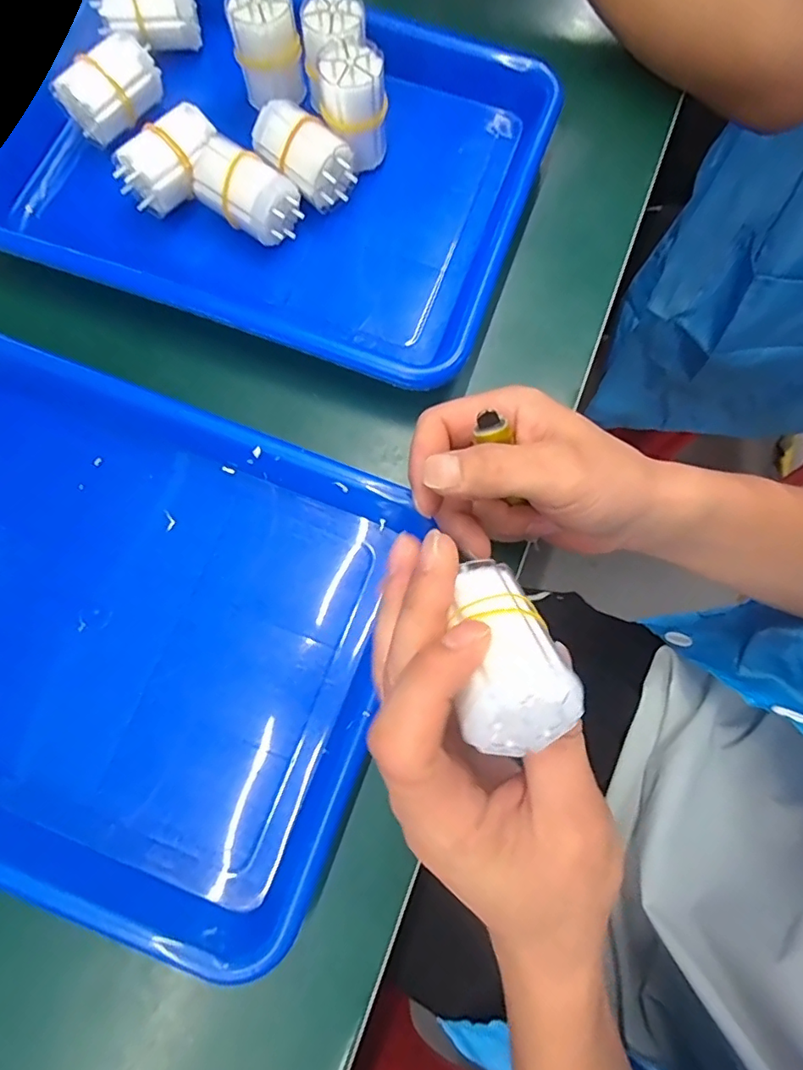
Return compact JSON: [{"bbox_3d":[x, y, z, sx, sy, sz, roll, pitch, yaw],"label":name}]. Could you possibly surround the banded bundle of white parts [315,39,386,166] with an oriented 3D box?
[{"bbox_3d":[-0.029,-0.264,0.340,0.038,0.052,0.039,-13,79,-3],"label":"banded bundle of white parts"}]

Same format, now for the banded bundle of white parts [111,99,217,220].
[{"bbox_3d":[-0.141,-0.227,0.337,0.034,0.035,0.063,39,81,7],"label":"banded bundle of white parts"}]

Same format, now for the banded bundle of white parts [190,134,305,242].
[{"bbox_3d":[-0.094,-0.207,0.343,0.061,0.044,0.037,33,81,6],"label":"banded bundle of white parts"}]

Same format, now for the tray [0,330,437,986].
[{"bbox_3d":[-0.169,0.041,0.295,0.334,0.032,0.248,20,78,6],"label":"tray"}]

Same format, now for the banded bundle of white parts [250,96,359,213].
[{"bbox_3d":[-0.061,-0.236,0.351,0.062,0.044,0.036,39,81,7],"label":"banded bundle of white parts"}]

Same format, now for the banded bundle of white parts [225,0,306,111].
[{"bbox_3d":[-0.085,-0.310,0.349,0.040,0.056,0.032,-14,79,-3],"label":"banded bundle of white parts"}]

